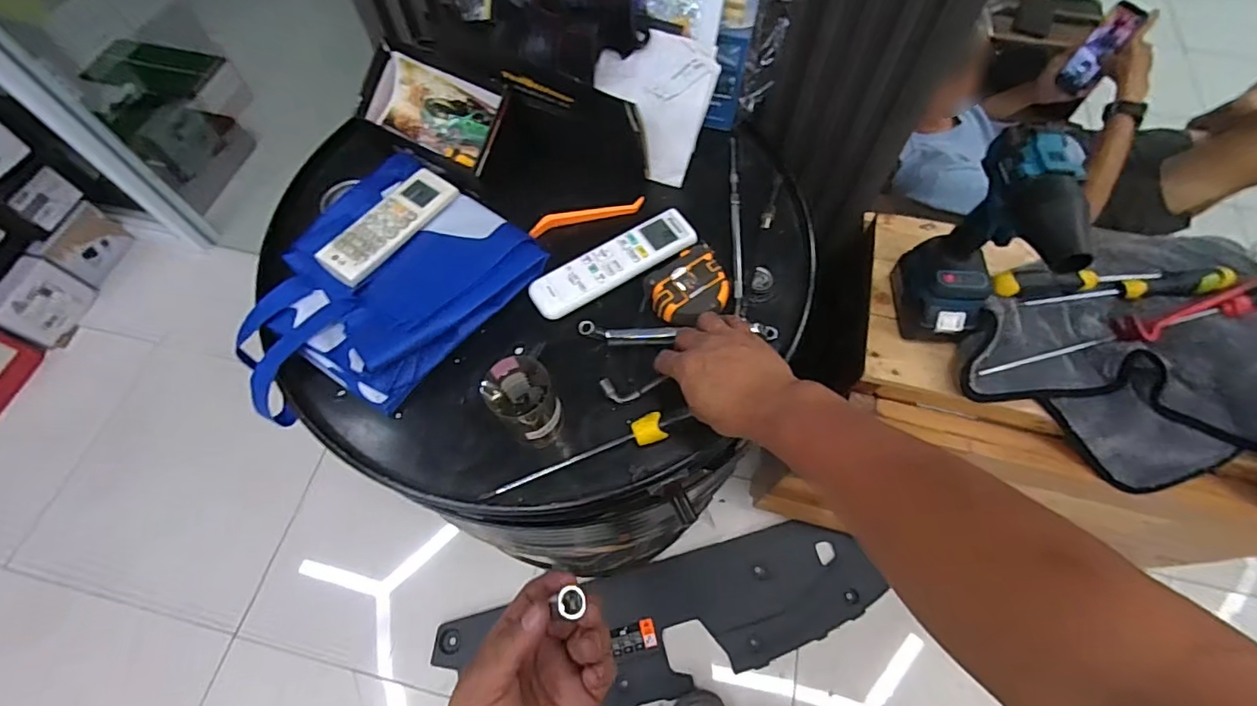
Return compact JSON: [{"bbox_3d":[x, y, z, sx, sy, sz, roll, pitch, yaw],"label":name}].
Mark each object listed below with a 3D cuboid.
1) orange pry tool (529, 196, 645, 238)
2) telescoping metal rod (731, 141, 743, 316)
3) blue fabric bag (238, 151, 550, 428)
[{"bbox_3d":[-0.045,-0.150,0.598,0.127,0.012,0.018,-17,65,-8],"label":"orange pry tool"},{"bbox_3d":[0.117,-0.144,0.599,0.010,0.006,0.238,3,63,2],"label":"telescoping metal rod"},{"bbox_3d":[-0.262,-0.070,0.549,0.241,0.041,0.290,38,70,18],"label":"blue fabric bag"}]

